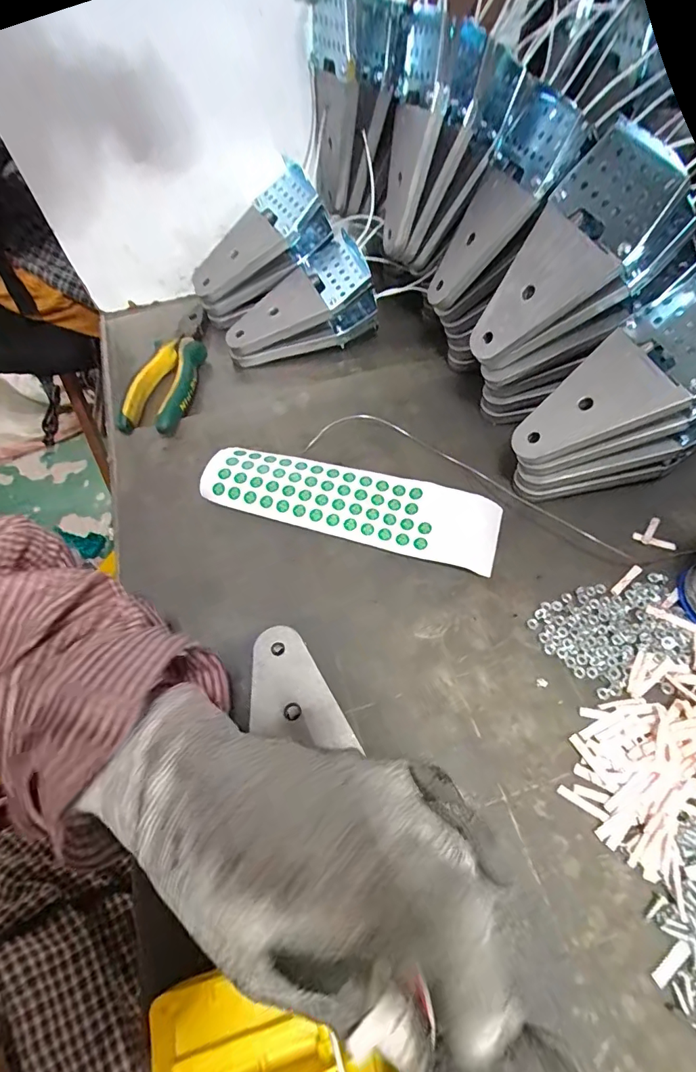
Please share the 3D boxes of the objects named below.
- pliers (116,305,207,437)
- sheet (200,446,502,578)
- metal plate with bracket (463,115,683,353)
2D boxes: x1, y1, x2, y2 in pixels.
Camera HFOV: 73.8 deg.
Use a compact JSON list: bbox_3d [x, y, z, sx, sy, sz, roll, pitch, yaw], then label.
[{"bbox_3d":[-0.153,-0.151,0.416,0.048,0.025,0.150,12,62,9],"label":"pliers"},{"bbox_3d":[0.001,-0.028,0.344,0.217,0.013,0.066,15,62,11],"label":"sheet"},{"bbox_3d":[0.137,-0.171,0.293,0.011,0.137,0.064,-10,55,-45],"label":"metal plate with bracket"}]

